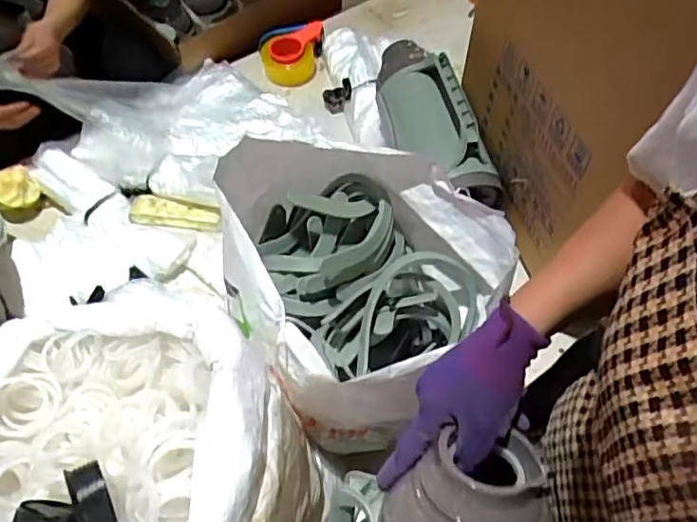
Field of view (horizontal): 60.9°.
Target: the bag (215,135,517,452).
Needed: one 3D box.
[{"bbox_3d":[0.025,0.022,0.835,0.329,0.280,0.391,-25,62,-15],"label":"bag"}]

